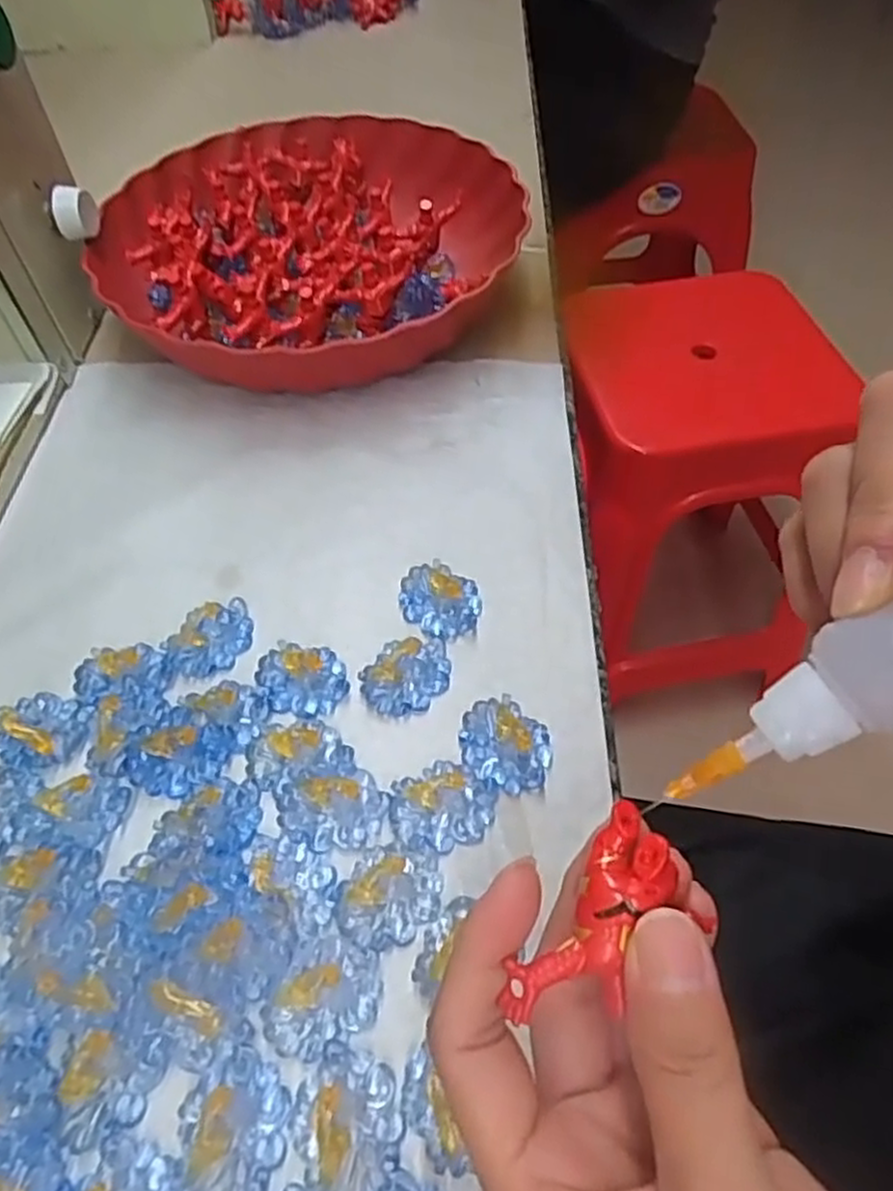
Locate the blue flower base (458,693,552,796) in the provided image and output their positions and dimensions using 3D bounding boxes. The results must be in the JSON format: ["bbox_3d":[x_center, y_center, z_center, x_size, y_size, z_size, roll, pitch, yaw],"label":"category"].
[{"bbox_3d":[0.022,0.055,0.280,0.036,0.006,0.030,36,62,24],"label":"blue flower base"}]

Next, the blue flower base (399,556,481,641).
[{"bbox_3d":[-0.003,0.002,0.318,0.035,0.006,0.030,26,58,19],"label":"blue flower base"}]

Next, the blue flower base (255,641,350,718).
[{"bbox_3d":[-0.057,0.032,0.299,0.036,0.006,0.029,9,54,7],"label":"blue flower base"}]

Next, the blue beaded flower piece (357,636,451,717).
[{"bbox_3d":[-0.016,0.031,0.300,0.038,0.004,0.030,-39,62,-24],"label":"blue beaded flower piece"}]

